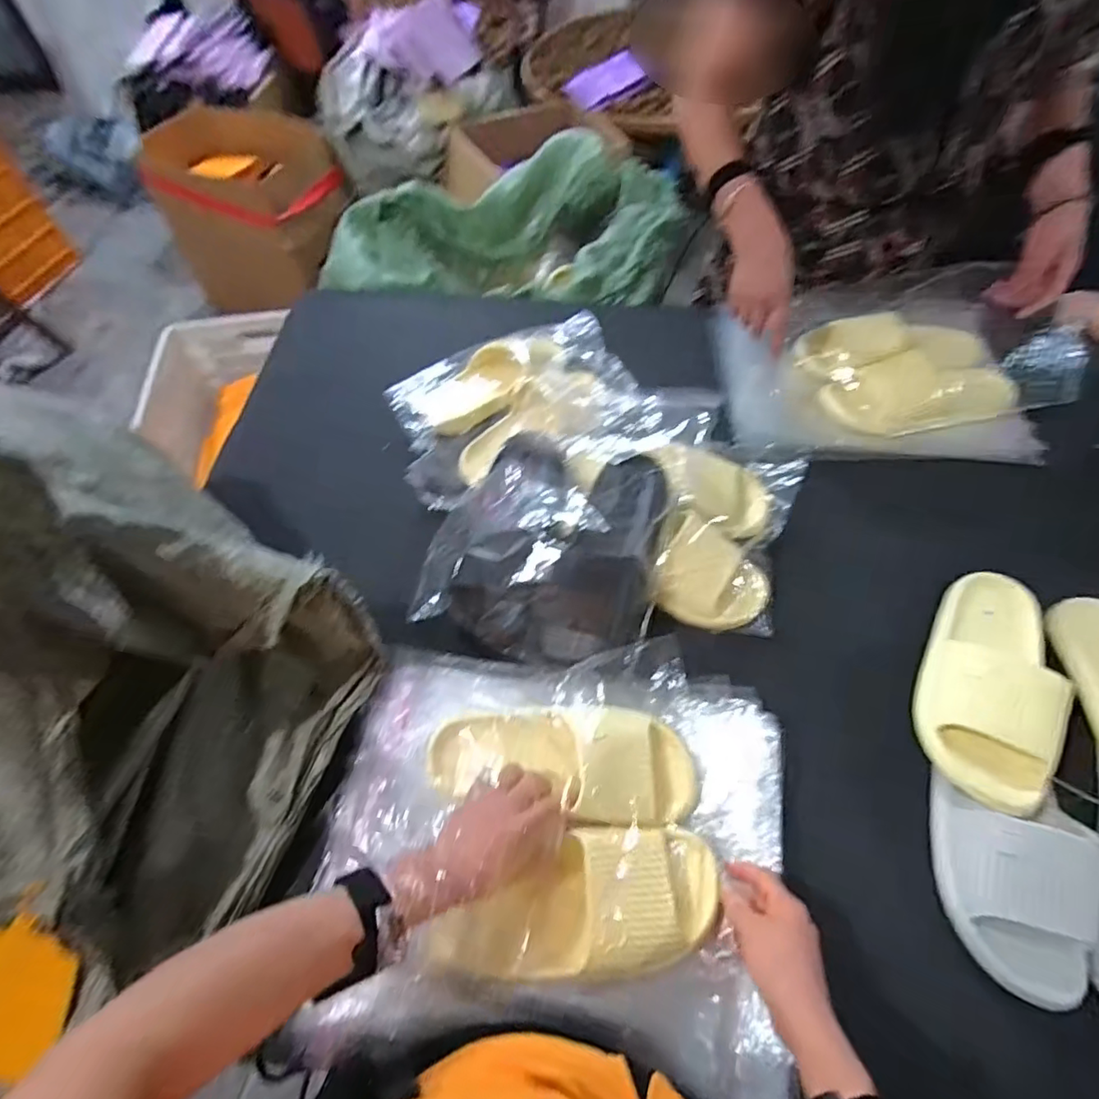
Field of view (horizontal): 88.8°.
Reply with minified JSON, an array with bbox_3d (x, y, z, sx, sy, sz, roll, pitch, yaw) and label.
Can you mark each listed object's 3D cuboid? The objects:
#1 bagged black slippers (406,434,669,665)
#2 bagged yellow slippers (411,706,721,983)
[{"bbox_3d":[0.001,-0.013,0.633,0.250,0.106,0.247,18,60,12],"label":"bagged black slippers"},{"bbox_3d":[0.016,0.237,0.480,0.244,0.075,0.207,-5,58,-2],"label":"bagged yellow slippers"}]

